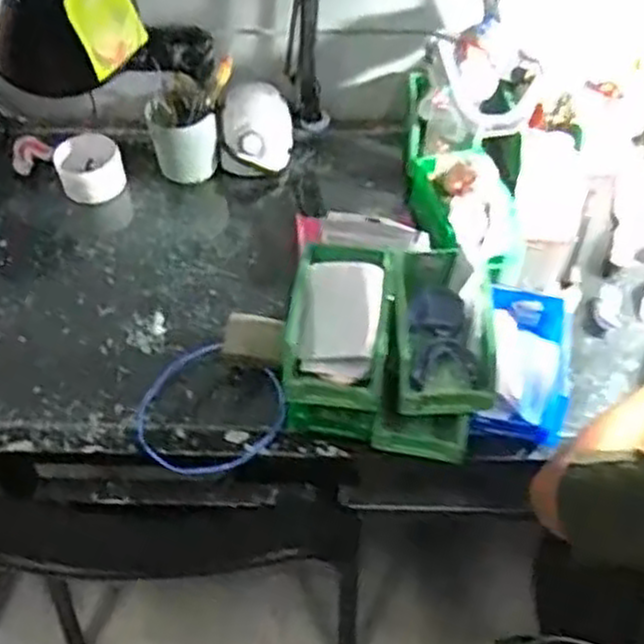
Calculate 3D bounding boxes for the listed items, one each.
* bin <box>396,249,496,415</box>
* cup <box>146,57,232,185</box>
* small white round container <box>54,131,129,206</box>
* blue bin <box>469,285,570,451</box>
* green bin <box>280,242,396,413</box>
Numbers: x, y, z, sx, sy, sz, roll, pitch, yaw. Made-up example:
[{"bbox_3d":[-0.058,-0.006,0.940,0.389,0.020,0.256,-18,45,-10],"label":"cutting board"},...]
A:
[{"bbox_3d":[0.131,0.008,0.845,0.097,0.099,0.156,2,52,2],"label":"bin"},{"bbox_3d":[-0.194,-0.300,1.160,0.125,0.166,0.119,0,52,0],"label":"cup"},{"bbox_3d":[-0.345,-0.227,1.161,0.093,0.082,0.085,0,52,0],"label":"small white round container"},{"bbox_3d":[0.238,0.047,0.911,0.096,0.091,0.191,10,52,9],"label":"blue bin"},{"bbox_3d":[0.023,-0.003,0.851,0.106,0.091,0.173,8,52,7],"label":"green bin"}]

